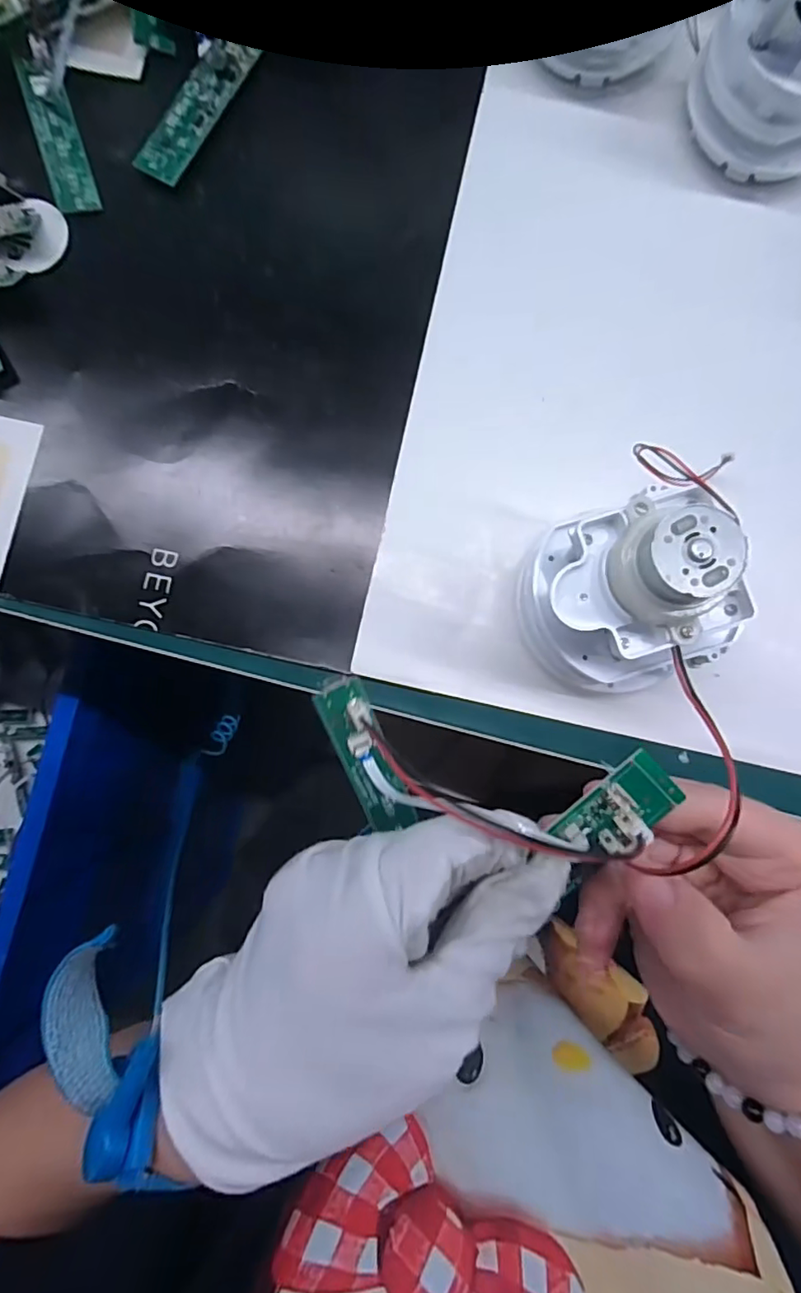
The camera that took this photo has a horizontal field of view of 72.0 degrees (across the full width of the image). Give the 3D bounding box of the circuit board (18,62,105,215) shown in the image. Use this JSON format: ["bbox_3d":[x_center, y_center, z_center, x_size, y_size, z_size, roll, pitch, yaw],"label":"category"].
[{"bbox_3d":[-0.152,-0.226,0.245,0.017,0.007,0.067,-17,86,1],"label":"circuit board"}]

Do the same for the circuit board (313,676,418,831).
[{"bbox_3d":[-0.012,0.041,0.200,0.018,0.011,0.064,-20,108,1],"label":"circuit board"}]

